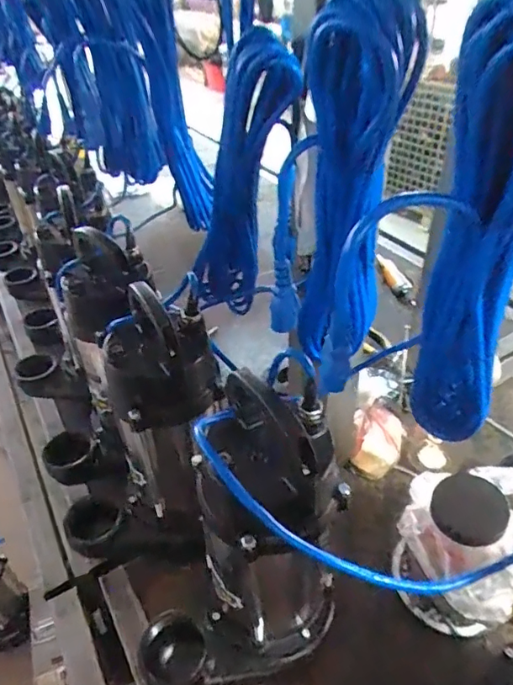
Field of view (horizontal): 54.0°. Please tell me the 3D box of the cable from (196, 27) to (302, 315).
[{"bbox_3d":[-0.020,-0.166,0.583,0.066,0.378,0.070,-21,62,-22],"label":"cable"}]

